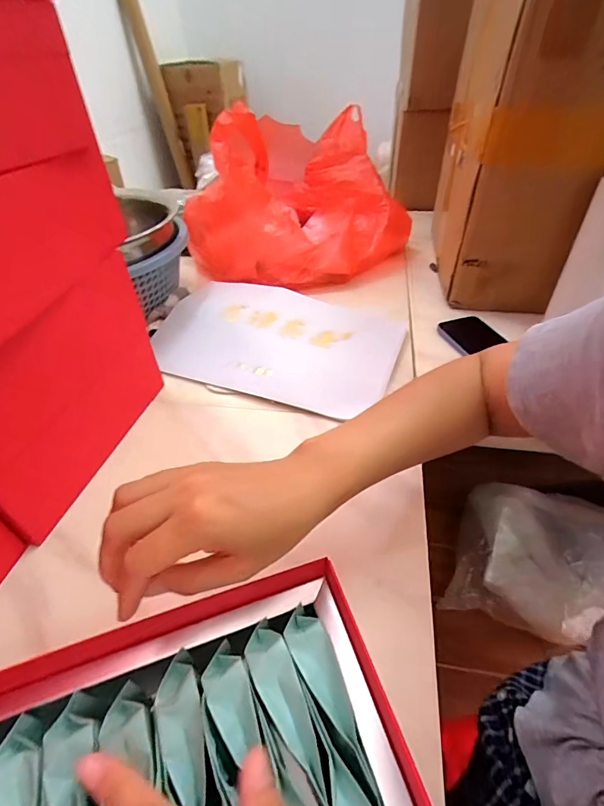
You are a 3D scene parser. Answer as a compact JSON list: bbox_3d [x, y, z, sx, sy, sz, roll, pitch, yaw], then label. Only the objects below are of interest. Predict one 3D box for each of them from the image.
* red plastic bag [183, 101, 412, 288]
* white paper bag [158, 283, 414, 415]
[{"bbox_3d":[-0.009,-0.417,0.799,0.383,0.252,0.428,1,43,4],"label":"red plastic bag"},{"bbox_3d":[-0.038,-0.097,0.585,0.334,0.063,0.225,14,45,17],"label":"white paper bag"}]

